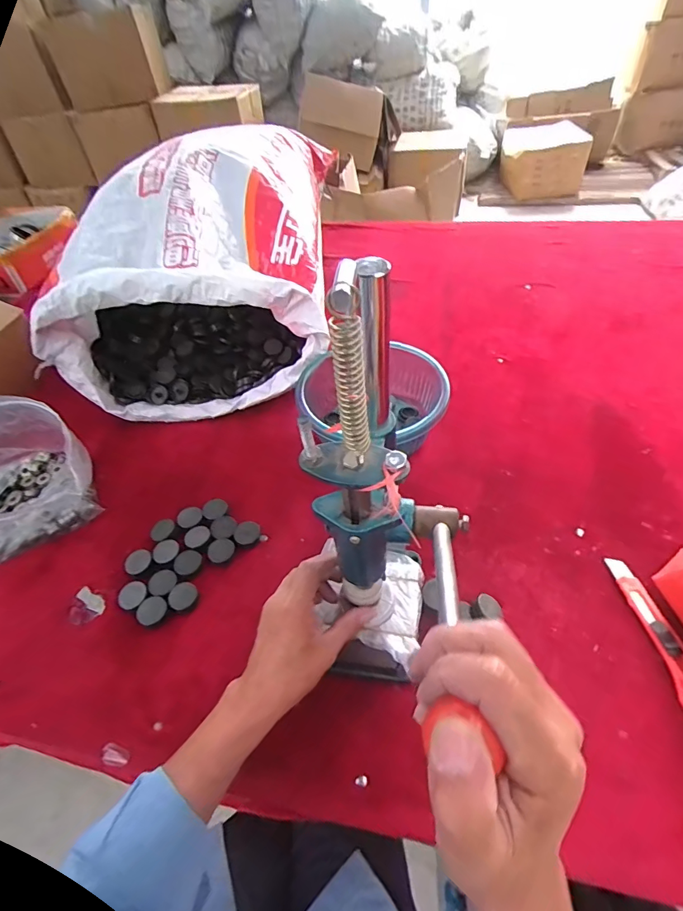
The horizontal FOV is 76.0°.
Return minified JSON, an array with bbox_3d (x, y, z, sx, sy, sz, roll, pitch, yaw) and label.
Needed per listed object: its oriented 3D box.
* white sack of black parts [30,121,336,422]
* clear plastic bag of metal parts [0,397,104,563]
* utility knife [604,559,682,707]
[{"bbox_3d":[-0.233,-0.431,0.879,0.362,0.269,0.776,3,50,9],"label":"white sack of black parts"},{"bbox_3d":[-0.438,0.020,0.555,0.185,0.181,0.179,33,60,29],"label":"clear plastic bag of metal parts"},{"bbox_3d":[0.330,0.180,0.457,0.032,0.012,0.156,-6,49,1],"label":"utility knife"}]

